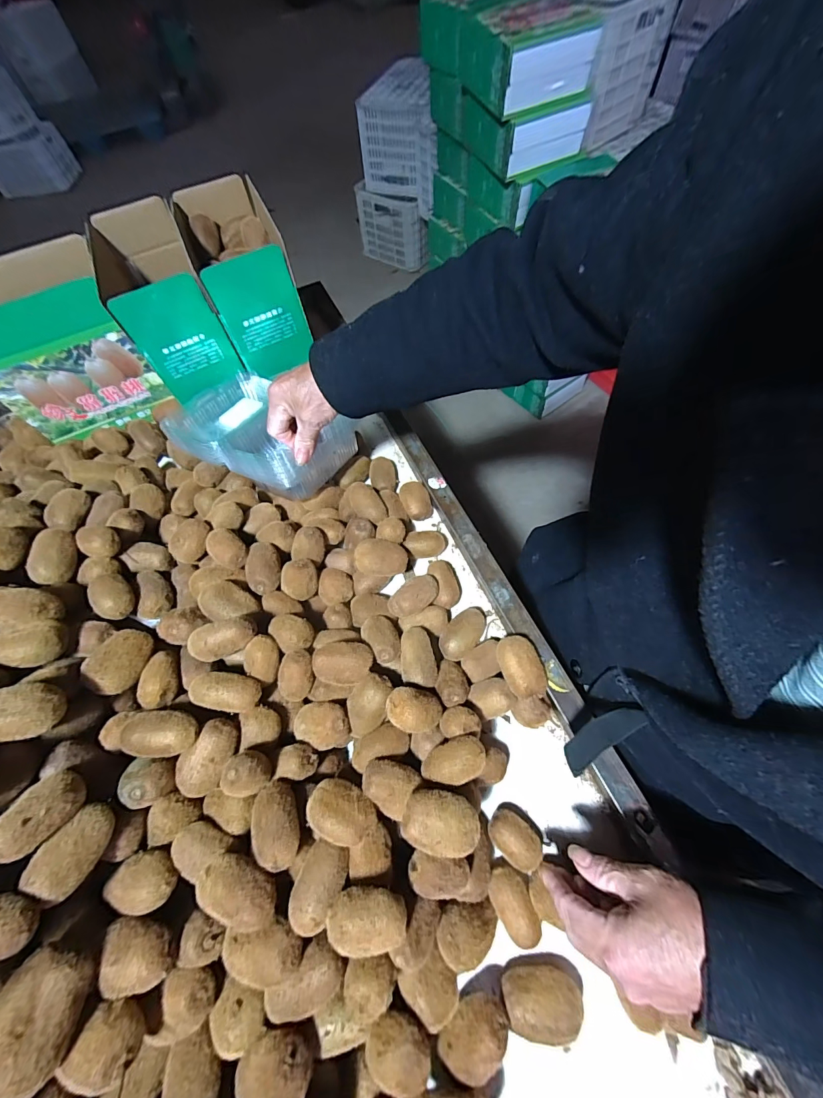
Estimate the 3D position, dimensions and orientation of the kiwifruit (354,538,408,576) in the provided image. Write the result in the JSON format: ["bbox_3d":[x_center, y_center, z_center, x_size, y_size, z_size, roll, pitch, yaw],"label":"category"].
[{"bbox_3d":[-0.039,0.013,0.516,0.065,0.040,0.046,2,63,5],"label":"kiwifruit"}]

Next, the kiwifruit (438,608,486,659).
[{"bbox_3d":[0.065,0.105,0.498,0.041,0.034,0.075,30,69,17],"label":"kiwifruit"}]

